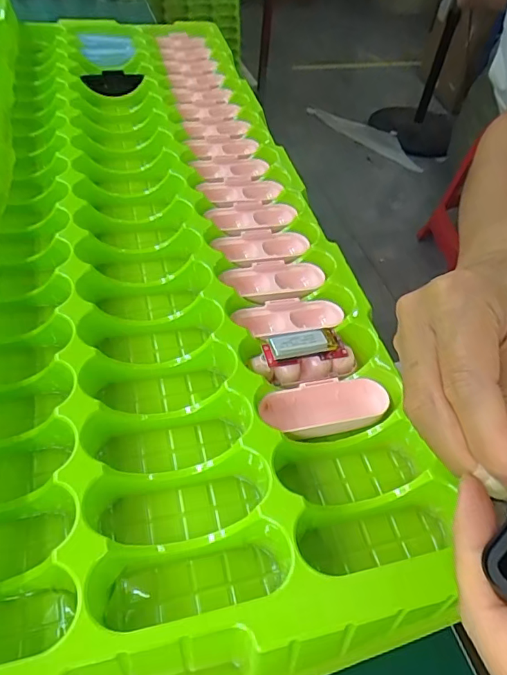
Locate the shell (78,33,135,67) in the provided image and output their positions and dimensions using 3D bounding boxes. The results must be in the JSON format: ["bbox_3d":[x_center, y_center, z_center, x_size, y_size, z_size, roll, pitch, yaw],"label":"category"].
[{"bbox_3d":[-0.139,-0.276,0.473,0.048,0.012,0.045,-10,52,-15],"label":"shell"}]

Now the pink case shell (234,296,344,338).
[{"bbox_3d":[0.020,-0.010,0.275,0.060,0.010,0.022,-8,51,-13],"label":"pink case shell"}]

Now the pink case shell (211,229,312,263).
[{"bbox_3d":[0.006,-0.057,0.311,0.058,0.012,0.025,-11,52,-15],"label":"pink case shell"}]

